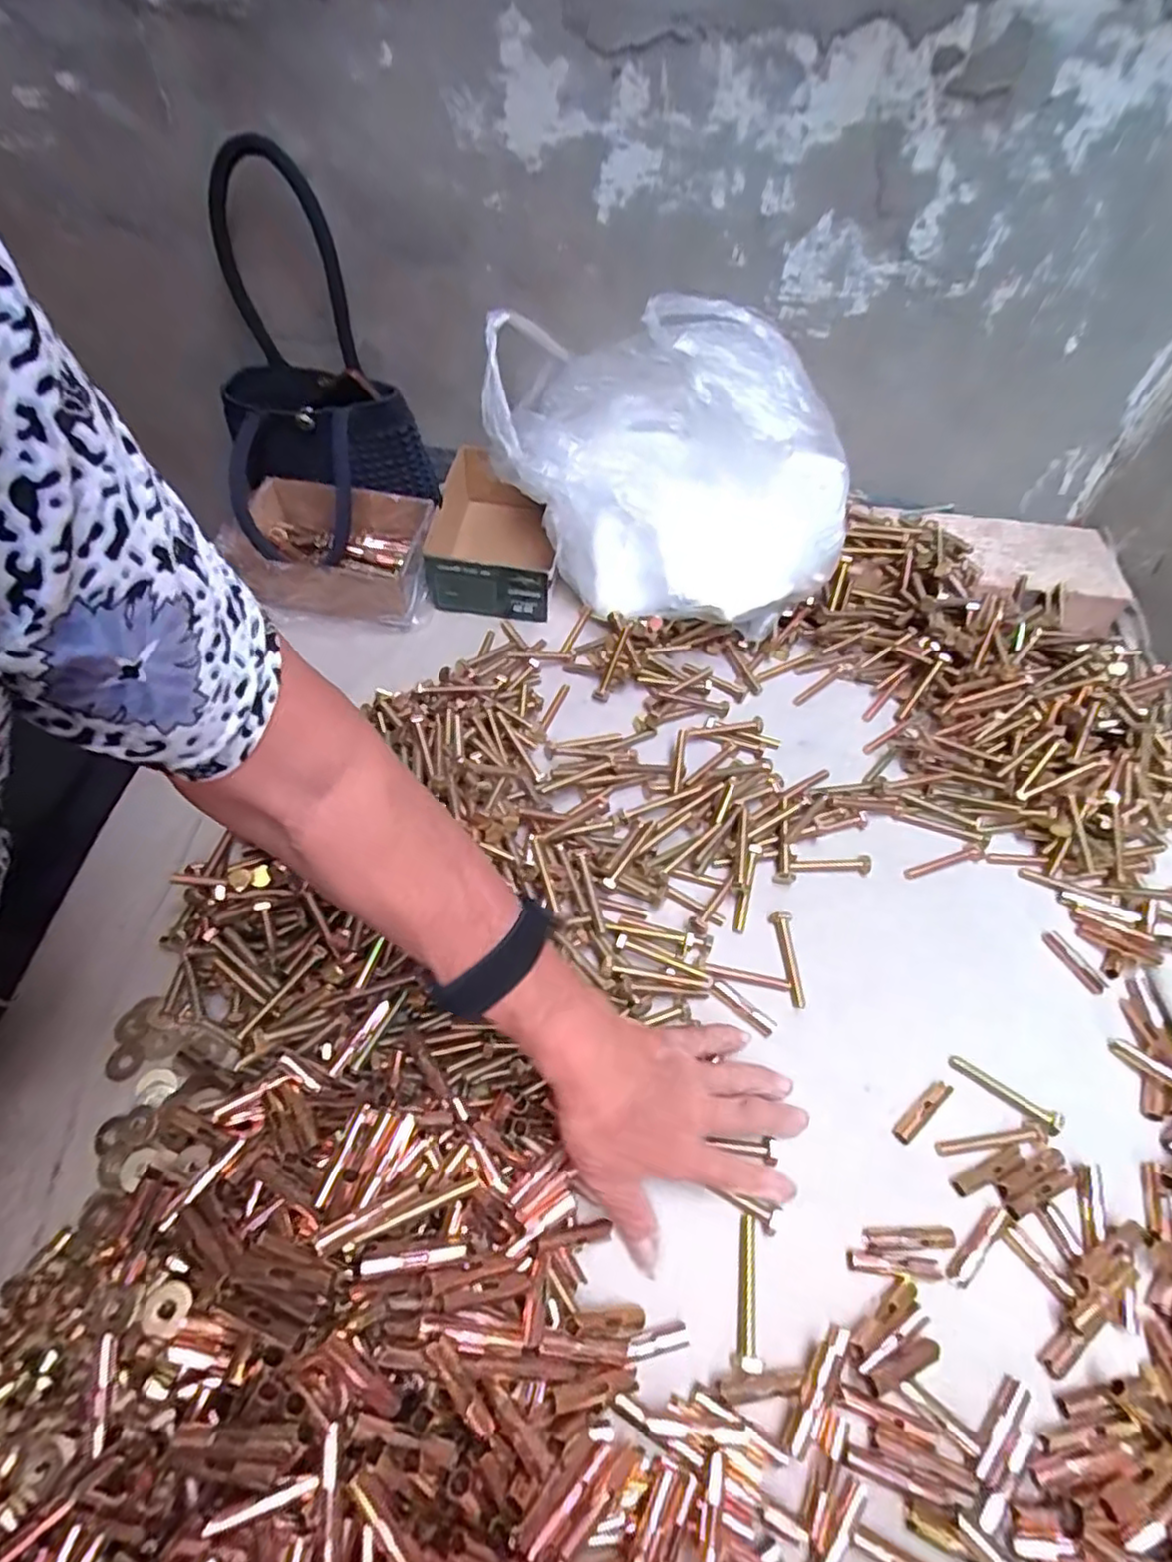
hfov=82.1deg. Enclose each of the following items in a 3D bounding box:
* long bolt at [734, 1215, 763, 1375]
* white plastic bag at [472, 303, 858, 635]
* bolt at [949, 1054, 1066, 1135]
[{"bbox_3d":[0.086,0.270,0.356,0.010,0.014,0.066,10,53,3],"label":"long bolt"},{"bbox_3d":[0.075,-0.257,0.583,0.295,0.215,0.148,13,55,5],"label":"white plastic bag"},{"bbox_3d":[0.266,0.196,0.425,0.068,0.007,0.014,33,57,20],"label":"bolt"}]

